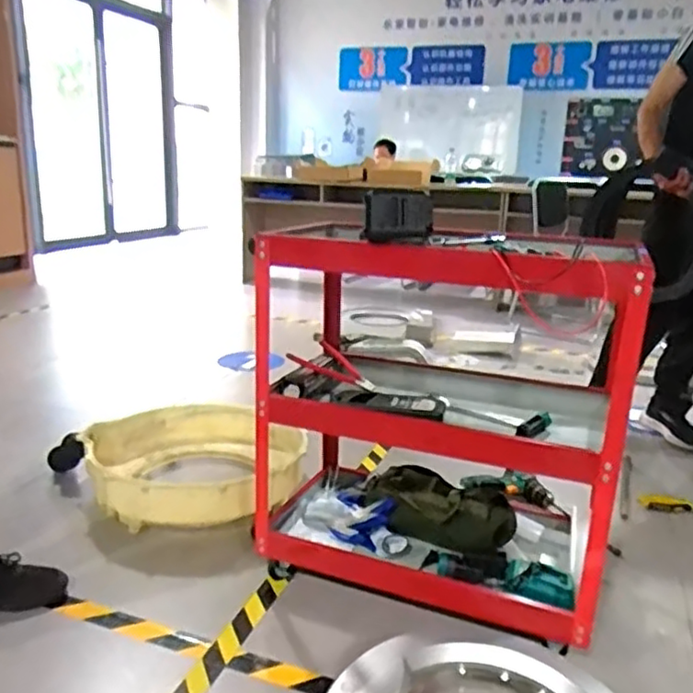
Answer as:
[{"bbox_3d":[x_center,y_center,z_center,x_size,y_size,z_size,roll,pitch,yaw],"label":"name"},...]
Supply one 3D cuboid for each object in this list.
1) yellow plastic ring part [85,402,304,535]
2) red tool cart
[{"bbox_3d":[-0.378,0.313,1.736,0.545,0.143,0.546,1,16,0],"label":"yellow plastic ring part"},{"bbox_3d":[0.202,0.144,1.334,0.684,0.696,0.478,10,17,27],"label":"red tool cart"}]

